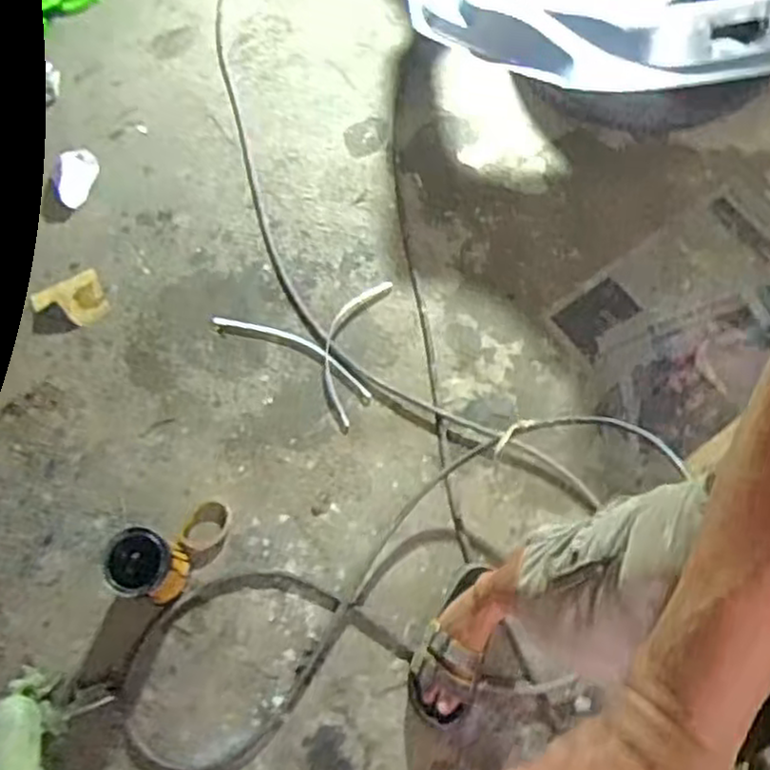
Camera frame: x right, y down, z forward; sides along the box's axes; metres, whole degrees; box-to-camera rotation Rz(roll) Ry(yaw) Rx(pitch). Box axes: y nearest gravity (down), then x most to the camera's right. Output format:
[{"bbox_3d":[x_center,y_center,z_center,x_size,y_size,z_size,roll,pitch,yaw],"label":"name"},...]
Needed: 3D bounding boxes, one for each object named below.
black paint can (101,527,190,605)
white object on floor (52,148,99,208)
[{"bbox_3d":[-0.391,0.298,1.227,0.105,0.123,0.100,-1,70,2],"label":"black paint can"},{"bbox_3d":[-0.654,-0.441,1.558,0.079,0.036,0.127,18,72,9],"label":"white object on floor"}]

